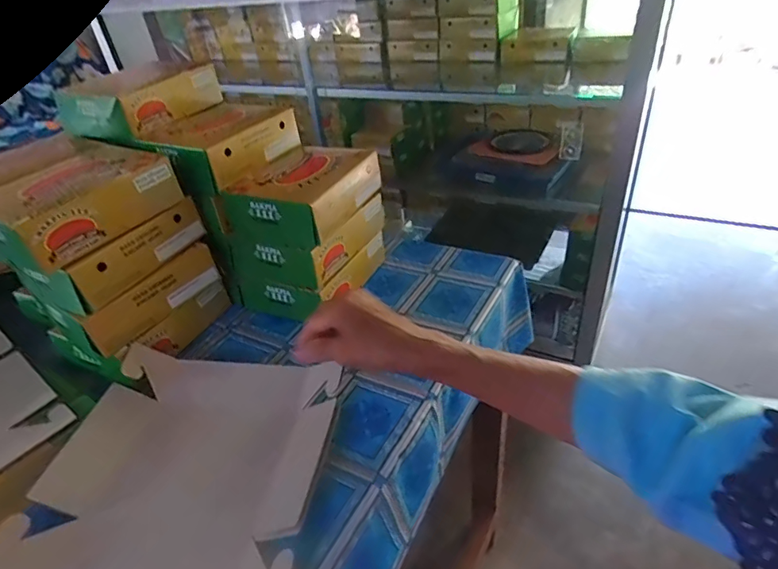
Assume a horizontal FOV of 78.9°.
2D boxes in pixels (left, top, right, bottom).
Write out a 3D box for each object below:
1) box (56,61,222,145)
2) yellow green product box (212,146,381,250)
[{"bbox_3d":[-0.325,-0.244,0.629,0.117,0.050,0.163,12,40,25],"label":"box"},{"bbox_3d":[-0.106,-0.116,0.579,0.133,0.056,0.159,11,40,24],"label":"yellow green product box"}]

